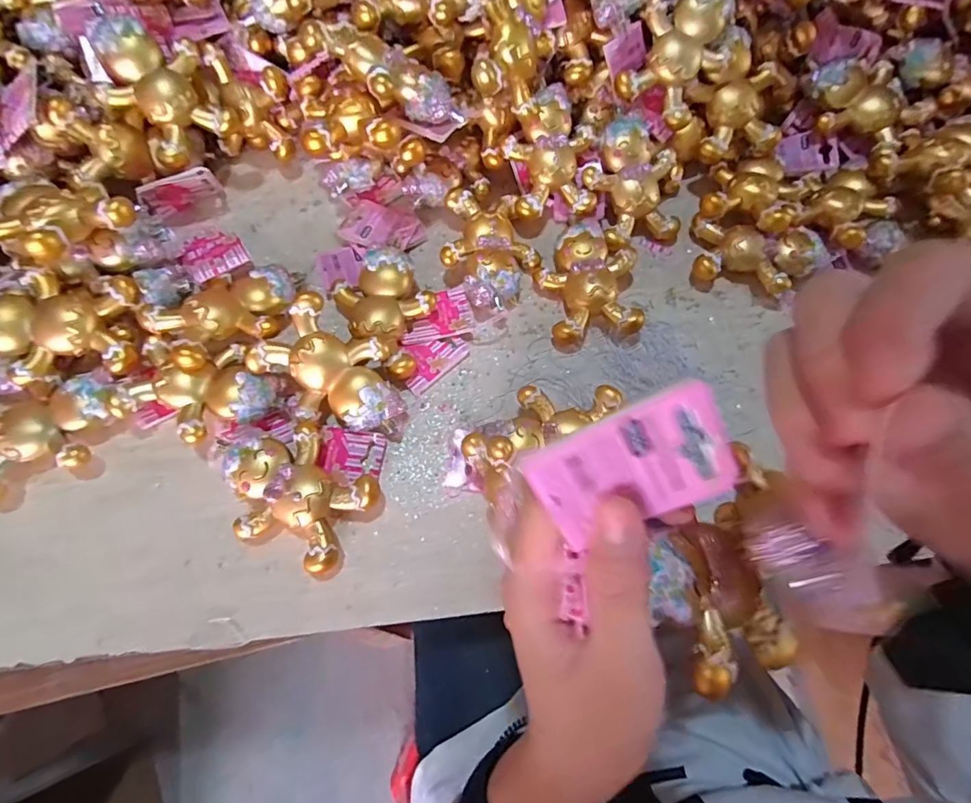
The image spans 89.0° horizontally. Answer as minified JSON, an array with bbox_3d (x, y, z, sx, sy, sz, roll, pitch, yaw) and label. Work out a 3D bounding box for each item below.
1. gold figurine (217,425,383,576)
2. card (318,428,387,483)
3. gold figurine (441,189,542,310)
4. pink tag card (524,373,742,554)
[{"bbox_3d":[-0.131,0.062,0.343,0.100,0.029,0.078,33,75,8],"label":"gold figurine"},{"bbox_3d":[-0.098,0.039,0.367,0.045,0.006,0.035,9,73,1],"label":"card"},{"bbox_3d":[0.004,-0.126,0.422,0.081,0.039,0.112,-2,70,-3],"label":"gold figurine"},{"bbox_3d":[0.046,0.021,0.155,0.059,0.004,0.042,-26,115,8],"label":"pink tag card"}]

